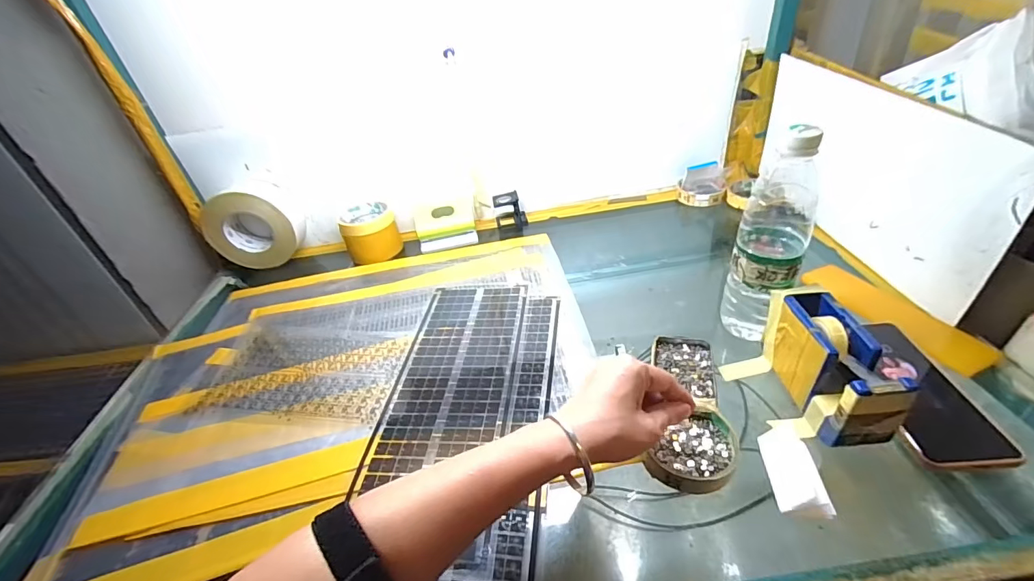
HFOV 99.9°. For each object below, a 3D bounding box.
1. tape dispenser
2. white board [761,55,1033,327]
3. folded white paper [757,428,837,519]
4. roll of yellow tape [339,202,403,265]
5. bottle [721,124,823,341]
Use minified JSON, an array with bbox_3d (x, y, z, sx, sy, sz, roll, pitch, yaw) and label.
[{"bbox_3d":[0.281,0.067,0.398,0.047,0.081,0.131,-7,36,3],"label":"tape dispenser"},{"bbox_3d":[0.438,-0.158,0.563,0.015,0.188,0.401,-7,36,3],"label":"white board"},{"bbox_3d":[0.221,0.144,0.349,0.029,0.025,0.076,1,38,12],"label":"folded white paper"},{"bbox_3d":[-0.247,-0.097,0.735,0.088,0.074,0.089,-20,38,-14],"label":"roll of yellow tape"},{"bbox_3d":[0.257,-0.052,0.438,0.063,0.216,0.070,15,43,30],"label":"bottle"}]

